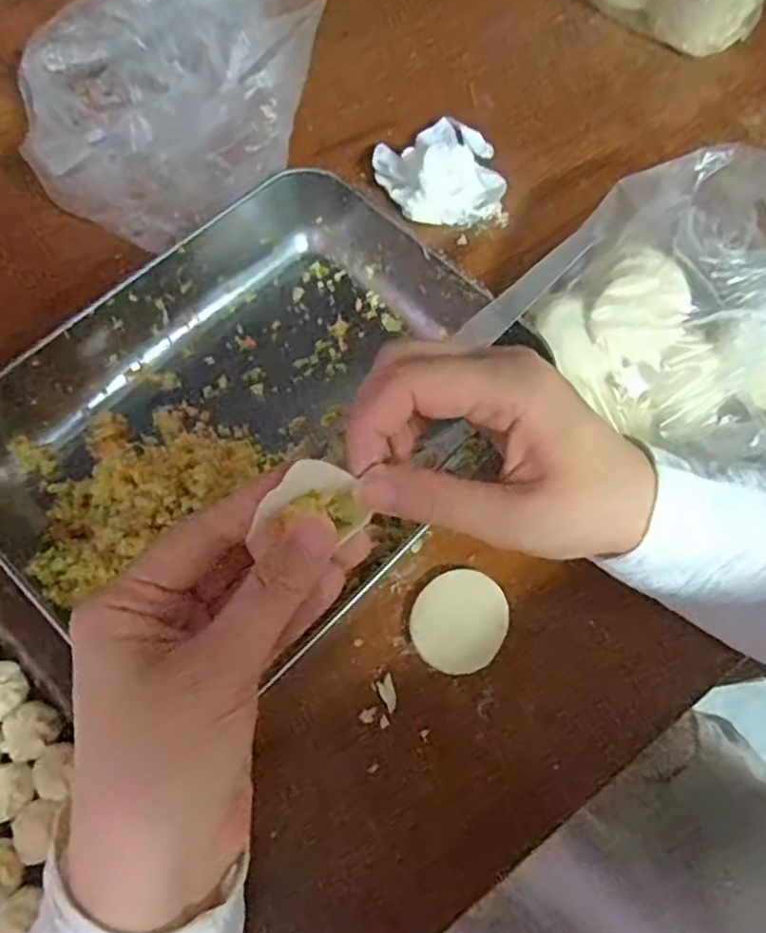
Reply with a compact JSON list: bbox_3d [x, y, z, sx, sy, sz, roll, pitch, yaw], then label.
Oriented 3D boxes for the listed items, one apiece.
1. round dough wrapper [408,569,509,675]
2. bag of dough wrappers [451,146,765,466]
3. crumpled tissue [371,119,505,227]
[{"bbox_3d":[0.036,0.074,0.318,0.043,0.018,0.047,1,67,-2],"label":"round dough wrapper"},{"bbox_3d":[0.203,-0.104,0.373,0.167,0.049,0.270,42,72,14],"label":"bag of dough wrappers"},{"bbox_3d":[0.035,-0.189,0.412,0.080,0.033,0.081,-3,68,-4],"label":"crumpled tissue"}]

